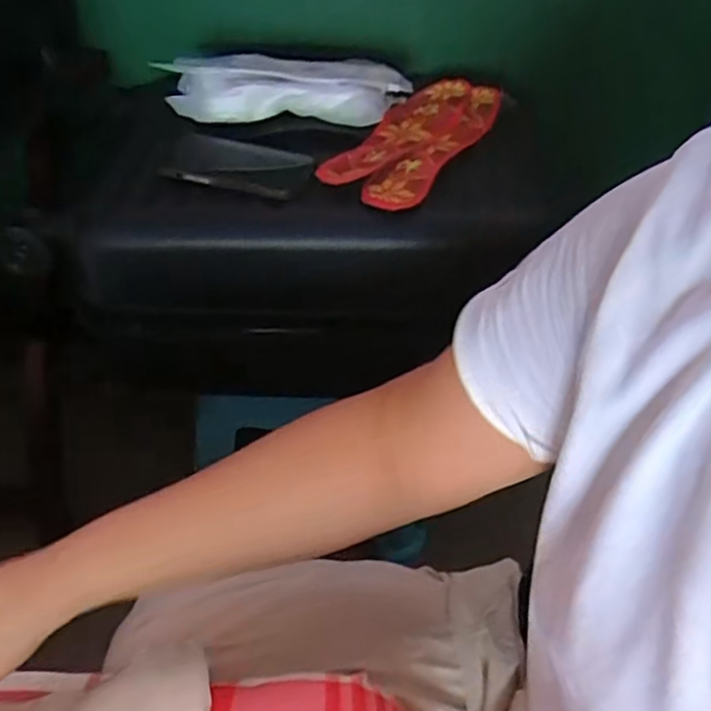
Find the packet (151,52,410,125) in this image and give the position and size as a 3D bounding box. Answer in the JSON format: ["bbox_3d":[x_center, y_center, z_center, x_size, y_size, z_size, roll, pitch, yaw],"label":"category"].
[{"bbox_3d":[-0.076,-0.288,0.717,0.265,0.045,0.096,-1,44,-1],"label":"packet"}]

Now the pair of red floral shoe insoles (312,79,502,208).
[{"bbox_3d":[0.067,-0.229,0.691,0.101,0.017,0.261,22,49,22],"label":"pair of red floral shoe insoles"}]

